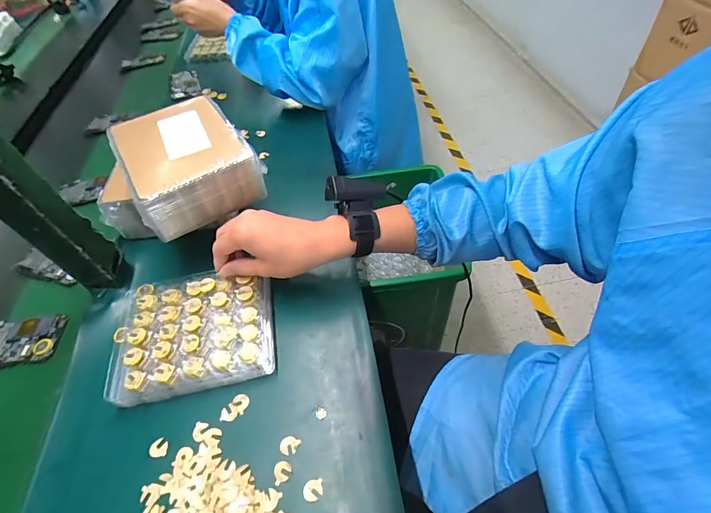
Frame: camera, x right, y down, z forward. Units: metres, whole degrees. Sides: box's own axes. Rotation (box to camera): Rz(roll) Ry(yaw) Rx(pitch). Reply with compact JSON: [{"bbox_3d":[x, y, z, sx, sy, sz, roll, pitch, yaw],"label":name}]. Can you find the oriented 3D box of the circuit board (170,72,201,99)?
[{"bbox_3d":[-0.400,-0.406,0.850,0.066,0.009,0.111,-19,52,-6],"label":"circuit board"}]

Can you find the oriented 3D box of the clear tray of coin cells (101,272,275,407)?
[{"bbox_3d":[-0.197,0.084,0.438,0.192,0.033,0.154,-10,52,-5],"label":"clear tray of coin cells"}]

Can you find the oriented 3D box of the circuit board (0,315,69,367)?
[{"bbox_3d":[-0.441,0.111,0.470,0.119,0.010,0.066,-8,52,3],"label":"circuit board"}]

